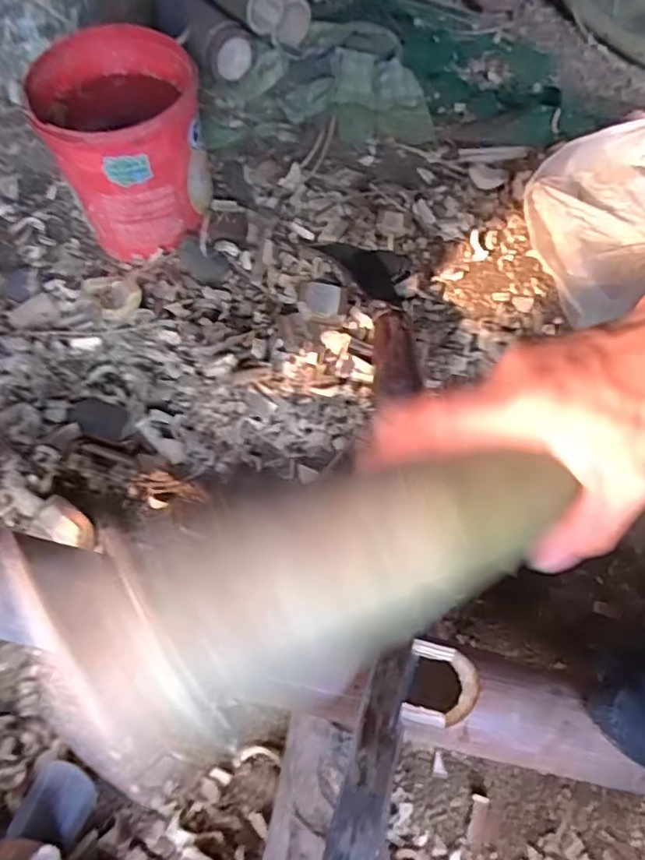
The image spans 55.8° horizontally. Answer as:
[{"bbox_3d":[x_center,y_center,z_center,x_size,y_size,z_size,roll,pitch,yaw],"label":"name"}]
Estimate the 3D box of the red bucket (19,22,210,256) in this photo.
[{"bbox_3d":[-0.174,-0.255,0.557,0.127,0.145,0.124,1,64,-3],"label":"red bucket"}]

